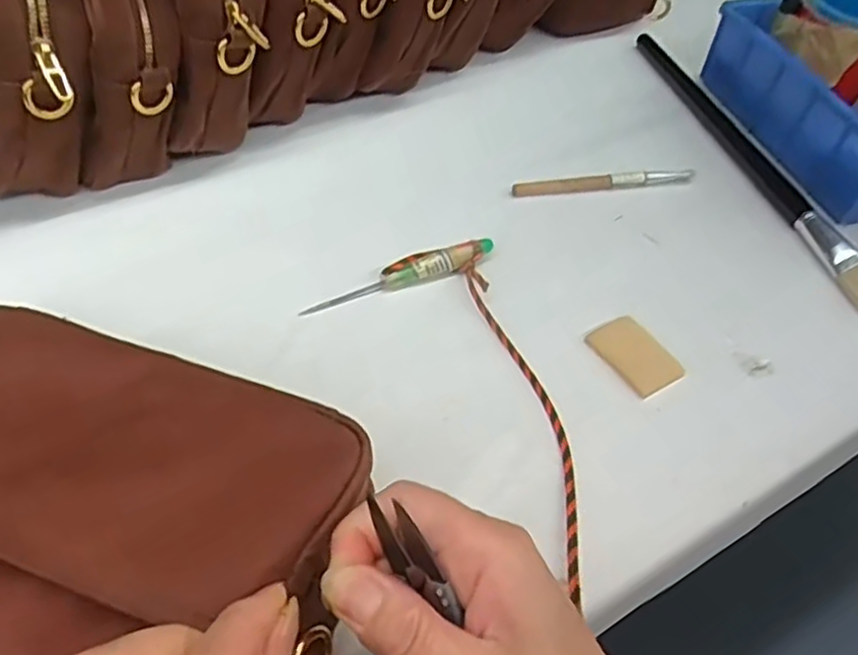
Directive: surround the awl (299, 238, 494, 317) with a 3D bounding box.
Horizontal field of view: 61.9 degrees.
[{"bbox_3d":[-0.015,-0.031,0.400,0.113,0.012,0.016,-16,54,-19],"label":"awl"}]

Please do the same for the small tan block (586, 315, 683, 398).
[{"bbox_3d":[0.111,0.015,0.385,0.031,0.005,0.045,-27,67,-16],"label":"small tan block"}]

